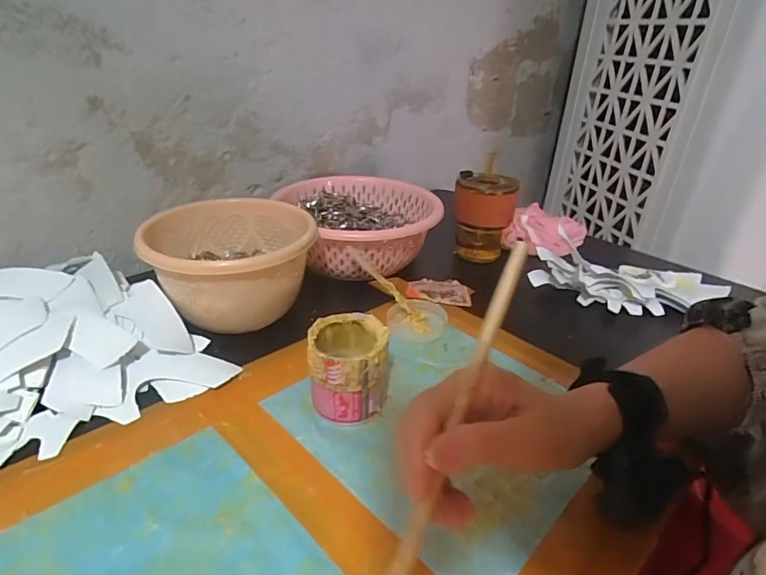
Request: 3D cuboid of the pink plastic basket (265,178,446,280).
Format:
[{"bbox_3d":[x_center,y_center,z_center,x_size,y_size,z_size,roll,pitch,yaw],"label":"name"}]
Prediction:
[{"bbox_3d":[-0.032,-0.088,0.651,0.218,0.077,0.219,-6,30,-14],"label":"pink plastic basket"}]

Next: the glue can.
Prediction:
[{"bbox_3d":[-0.032,0.070,0.407,0.063,0.073,0.066,2,29,-1],"label":"glue can"}]

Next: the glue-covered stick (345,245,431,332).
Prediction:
[{"bbox_3d":[0.008,0.001,0.550,0.023,0.018,0.140,-23,61,-39],"label":"glue-covered stick"}]

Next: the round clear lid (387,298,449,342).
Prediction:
[{"bbox_3d":[0.039,0.035,0.532,0.066,0.011,0.074,3,29,2],"label":"round clear lid"}]

